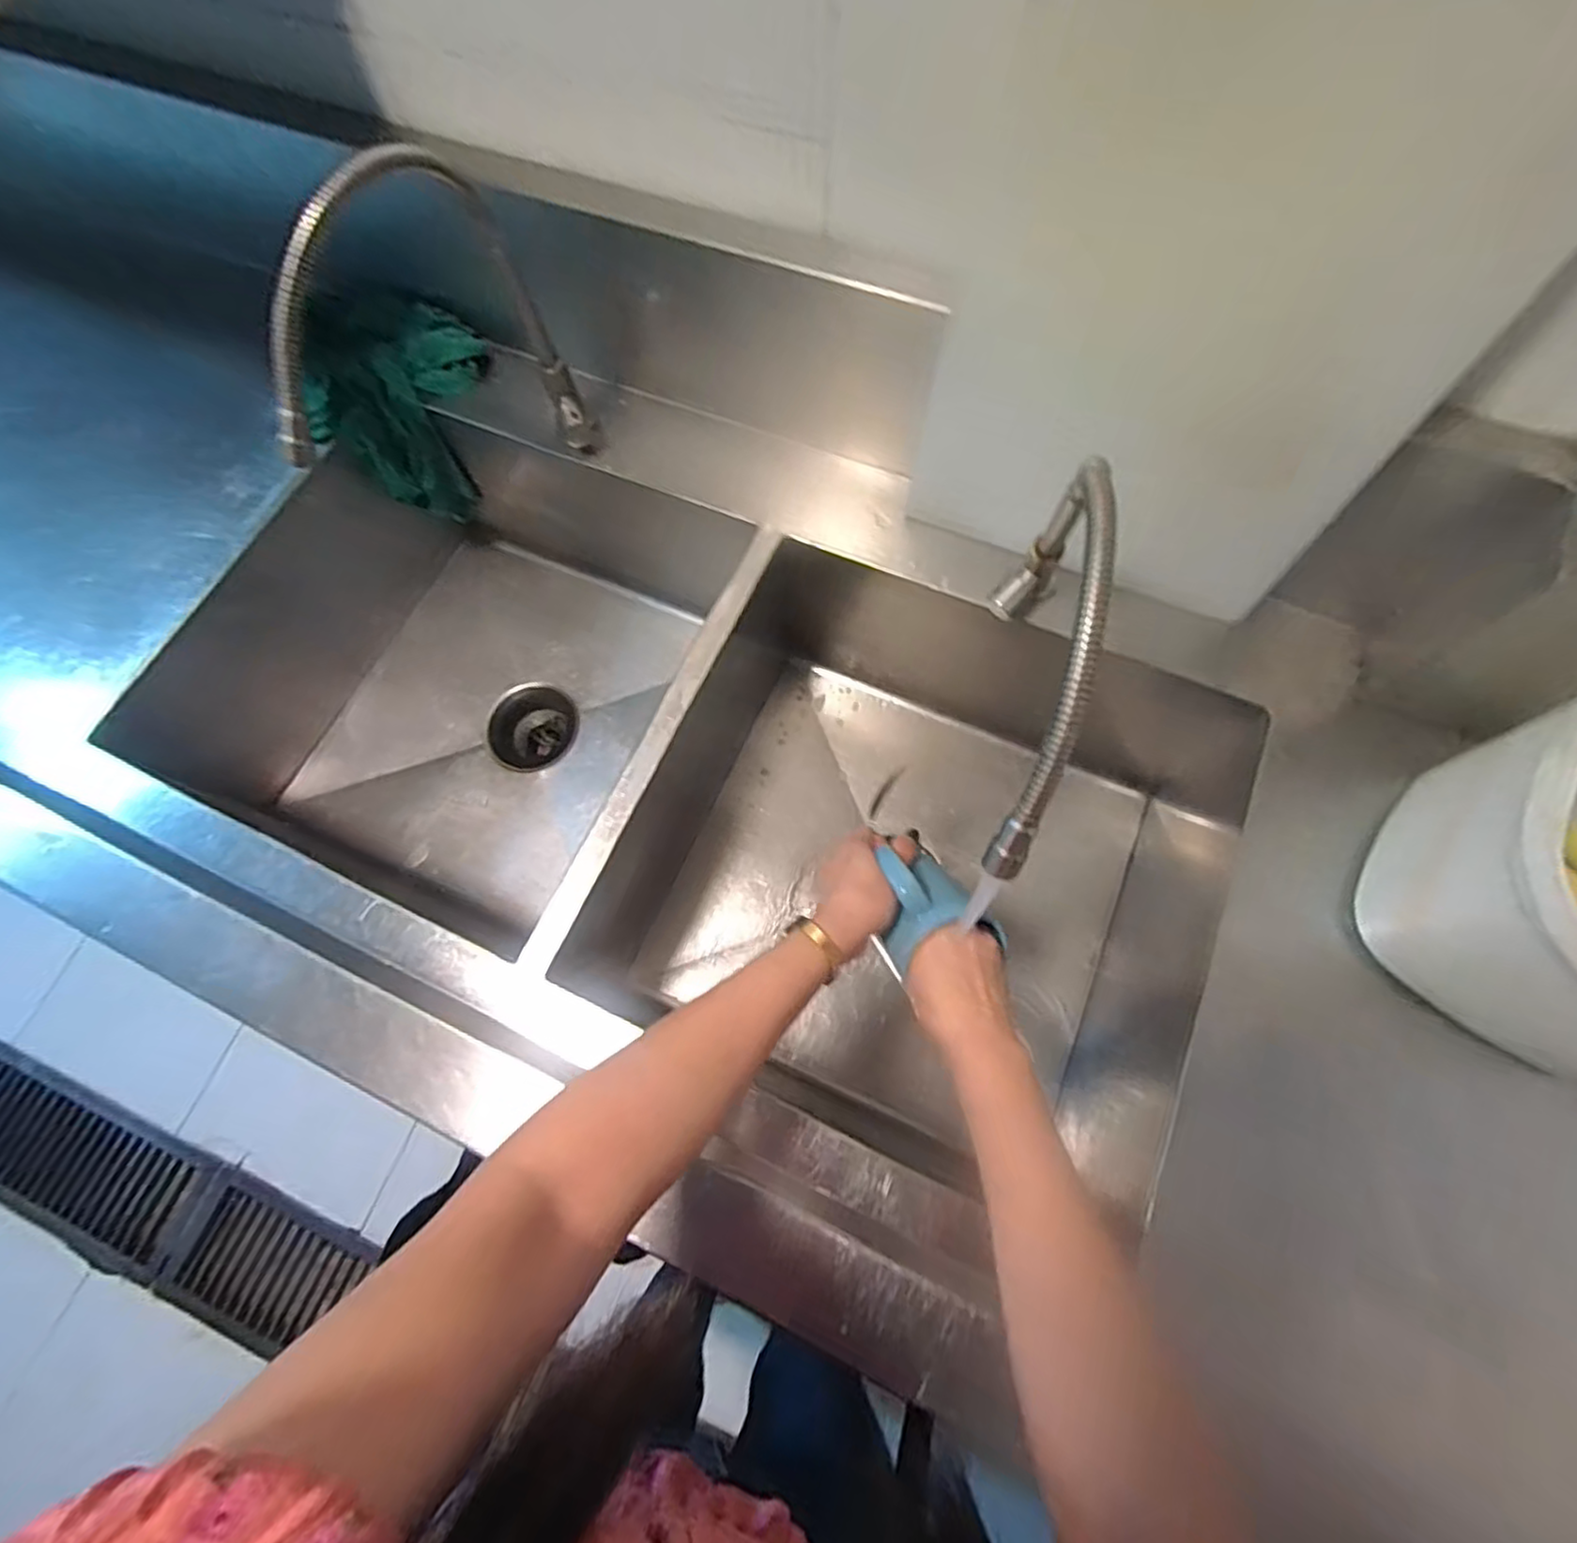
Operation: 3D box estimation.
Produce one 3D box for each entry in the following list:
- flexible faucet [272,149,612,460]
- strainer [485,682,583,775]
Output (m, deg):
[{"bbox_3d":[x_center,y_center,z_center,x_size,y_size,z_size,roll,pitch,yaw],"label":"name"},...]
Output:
[{"bbox_3d":[-0.272,-0.306,0.545,0.060,0.261,0.244,27,74,11],"label":"flexible faucet"},{"bbox_3d":[-0.310,-0.047,0.858,0.107,0.061,0.110,-1,70,2],"label":"strainer"}]

